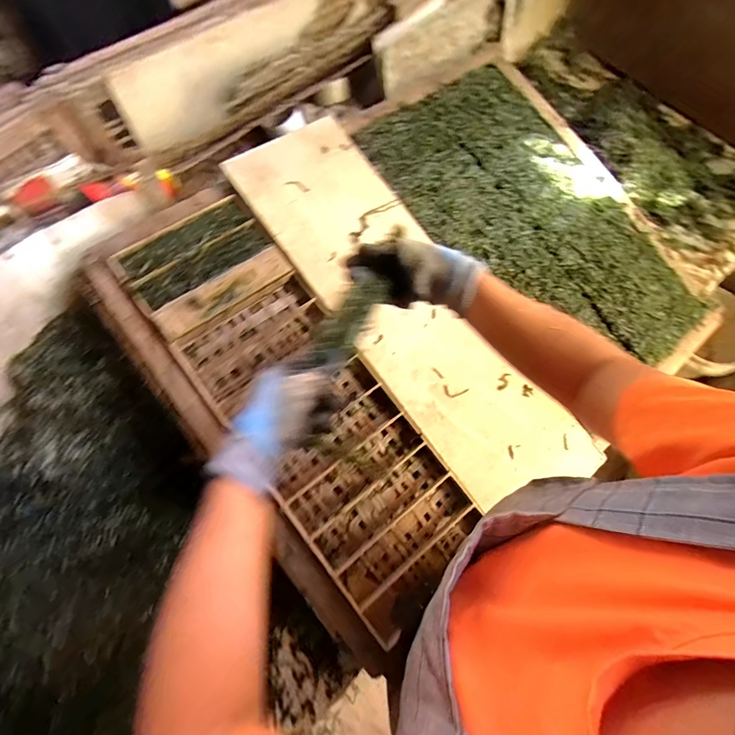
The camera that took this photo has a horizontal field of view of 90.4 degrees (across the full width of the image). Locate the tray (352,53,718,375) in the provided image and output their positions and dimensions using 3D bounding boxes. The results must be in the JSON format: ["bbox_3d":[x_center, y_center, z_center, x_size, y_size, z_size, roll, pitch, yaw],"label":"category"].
[{"bbox_3d":[0.374,-0.292,0.746,0.447,0.039,0.746,-41,88,-15],"label":"tray"}]

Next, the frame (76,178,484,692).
[{"bbox_3d":[-0.132,0.049,0.571,0.287,0.061,0.751,-38,86,-17],"label":"frame"}]

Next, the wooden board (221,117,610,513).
[{"bbox_3d":[0.077,-0.098,0.624,0.234,0.021,0.752,-36,85,-16],"label":"wooden board"}]

